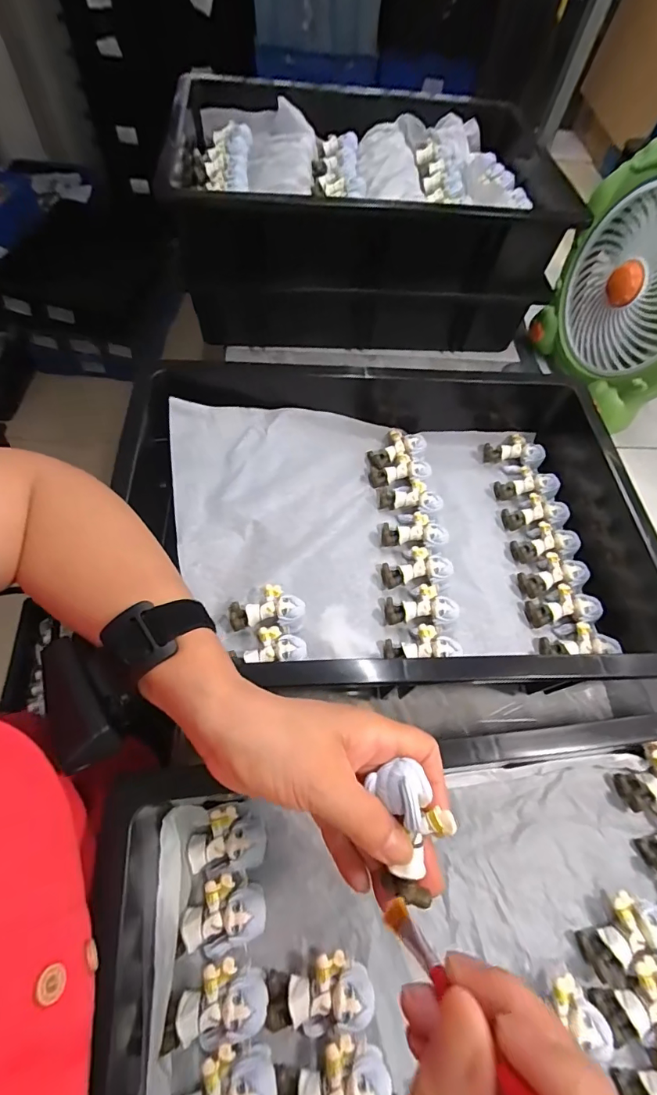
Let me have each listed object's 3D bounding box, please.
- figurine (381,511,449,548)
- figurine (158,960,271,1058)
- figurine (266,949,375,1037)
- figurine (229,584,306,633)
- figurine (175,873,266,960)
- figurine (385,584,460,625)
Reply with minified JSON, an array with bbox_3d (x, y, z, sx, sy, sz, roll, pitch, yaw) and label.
[{"bbox_3d":[0.086,-0.018,0.447,0.062,0.023,0.038,10,60,1],"label":"figurine"},{"bbox_3d":[-0.068,0.274,0.266,0.060,0.029,0.038,-22,65,-16],"label":"figurine"},{"bbox_3d":[-0.005,0.273,0.273,0.061,0.026,0.037,-15,63,-12],"label":"figurine"},{"bbox_3d":[-0.053,0.055,0.388,0.062,0.027,0.038,-4,61,-7],"label":"figurine"},{"bbox_3d":[-0.067,0.236,0.288,0.053,0.027,0.040,-4,61,-7],"label":"figurine"},{"bbox_3d":[0.083,0.056,0.405,0.061,0.023,0.037,-9,62,-10],"label":"figurine"}]

